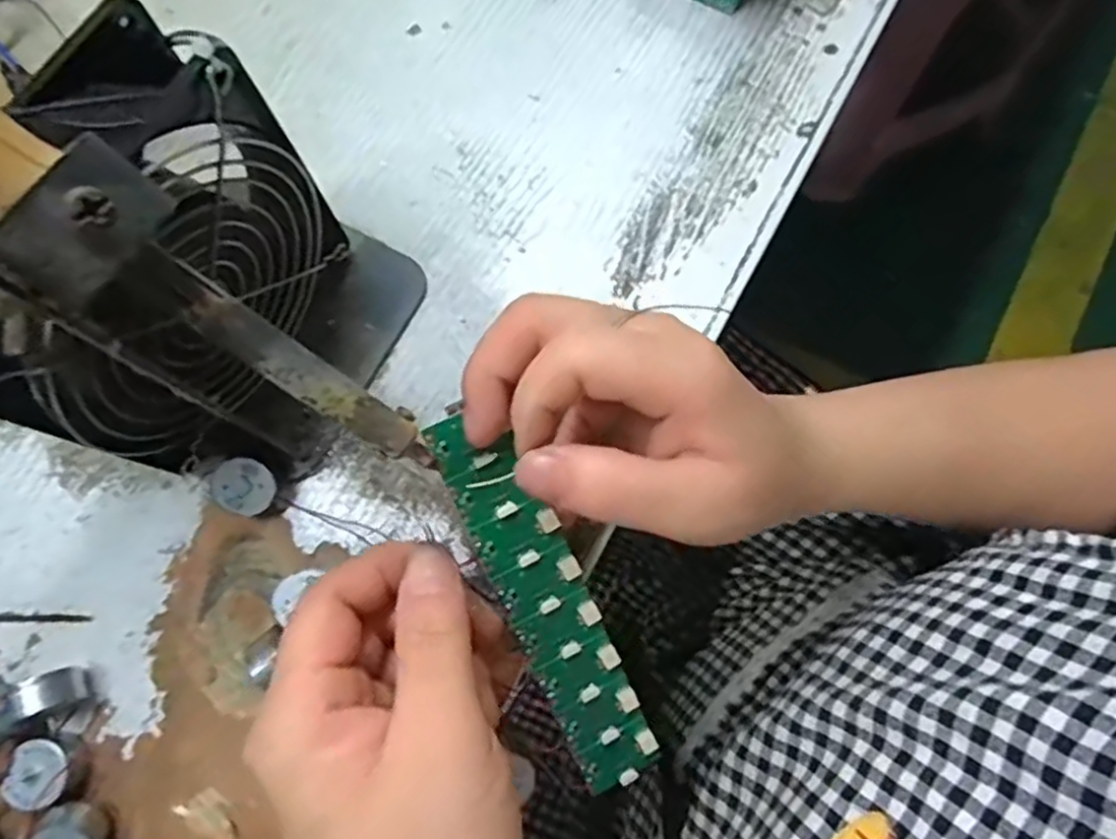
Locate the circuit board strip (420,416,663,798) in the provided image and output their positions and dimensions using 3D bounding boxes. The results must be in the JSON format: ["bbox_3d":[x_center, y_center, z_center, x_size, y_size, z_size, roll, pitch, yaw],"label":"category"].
[{"bbox_3d":[-0.003,0.068,0.249,0.031,0.006,0.152,-27,103,-7],"label":"circuit board strip"}]

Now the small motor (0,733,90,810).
[{"bbox_3d":[-0.185,0.126,0.251,0.020,0.013,0.022,0,76,0],"label":"small motor"}]

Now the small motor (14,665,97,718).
[{"bbox_3d":[-0.186,0.099,0.254,0.020,0.022,0.015,-14,76,-4],"label":"small motor"}]

